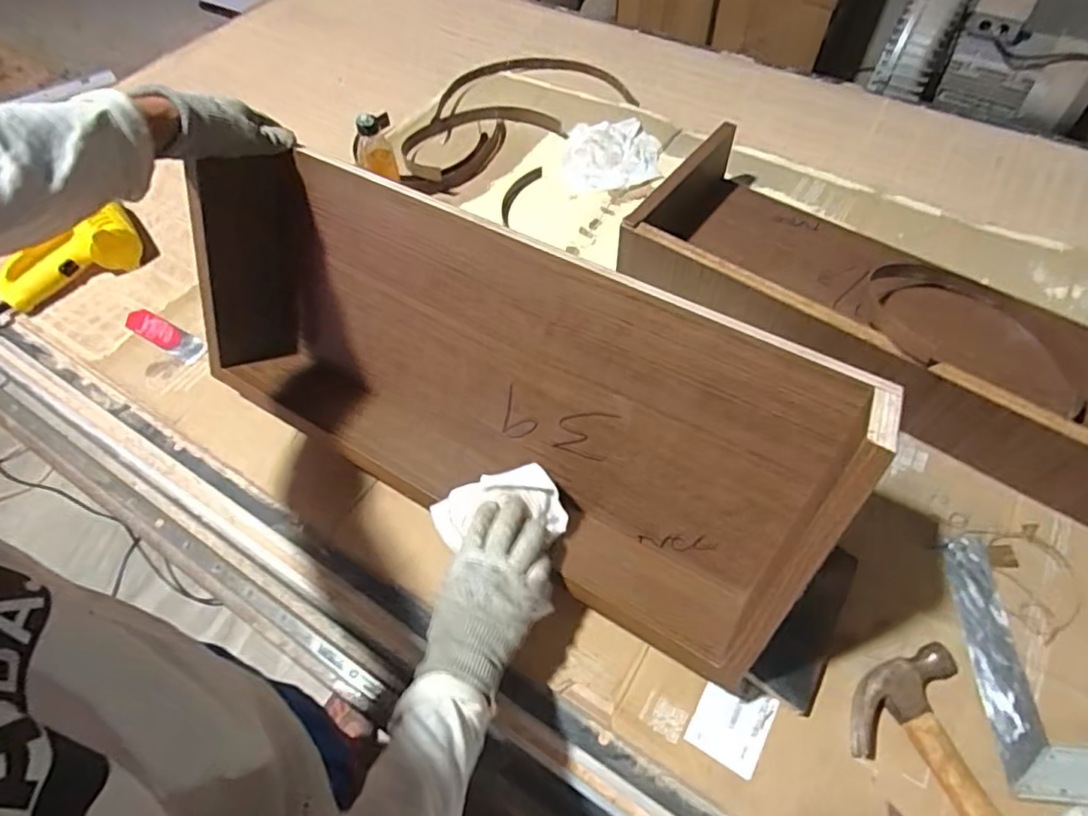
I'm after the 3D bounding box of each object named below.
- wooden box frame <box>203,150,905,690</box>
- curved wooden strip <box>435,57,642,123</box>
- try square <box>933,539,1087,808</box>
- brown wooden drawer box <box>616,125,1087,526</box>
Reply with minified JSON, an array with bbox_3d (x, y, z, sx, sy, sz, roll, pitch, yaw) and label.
[{"bbox_3d":[-0.069,-0.023,0.612,0.676,0.286,0.110,26,34,17],"label":"wooden box frame"},{"bbox_3d":[-0.028,-0.652,1.202,0.391,0.016,0.206,-9,57,-3],"label":"curved wooden strip"},{"bbox_3d":[0.493,0.245,0.587,0.134,0.024,0.243,2,57,3],"label":"try square"},{"bbox_3d":[0.460,-0.140,0.778,0.722,0.116,0.287,33,64,21],"label":"brown wooden drawer box"}]

